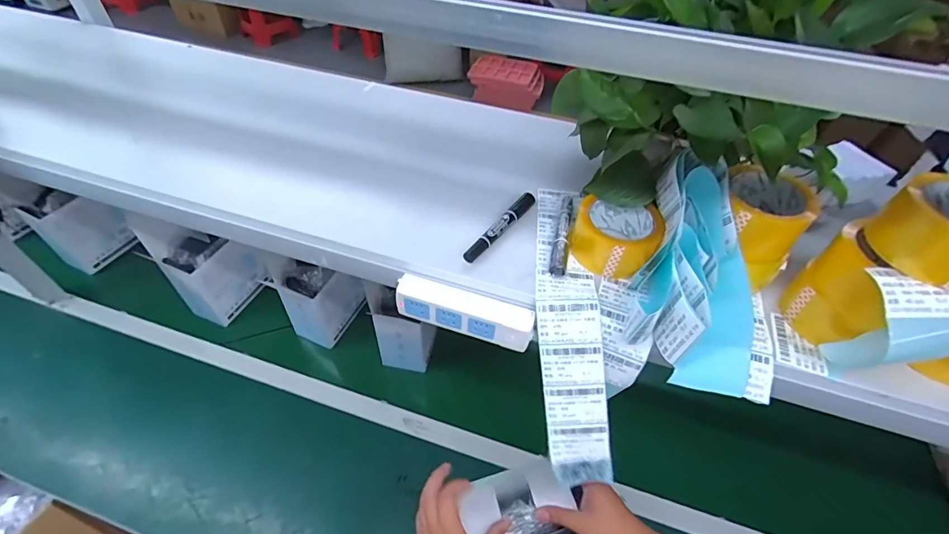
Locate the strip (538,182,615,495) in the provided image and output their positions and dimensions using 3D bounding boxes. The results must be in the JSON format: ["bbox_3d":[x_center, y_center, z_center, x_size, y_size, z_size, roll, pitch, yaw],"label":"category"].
[{"bbox_3d":[0.113,0.069,0.544,0.081,0.114,0.372,-4,80,-7],"label":"strip"}]

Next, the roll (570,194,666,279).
[{"bbox_3d":[0.173,-0.039,0.542,0.092,0.057,0.101,-26,55,-24],"label":"roll"}]

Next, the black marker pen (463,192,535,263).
[{"bbox_3d":[0.036,-0.054,0.568,0.017,0.013,0.144,30,54,21],"label":"black marker pen"}]

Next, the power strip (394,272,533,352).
[{"bbox_3d":[-0.012,0.054,0.538,0.167,0.046,0.035,14,49,9],"label":"power strip"}]

